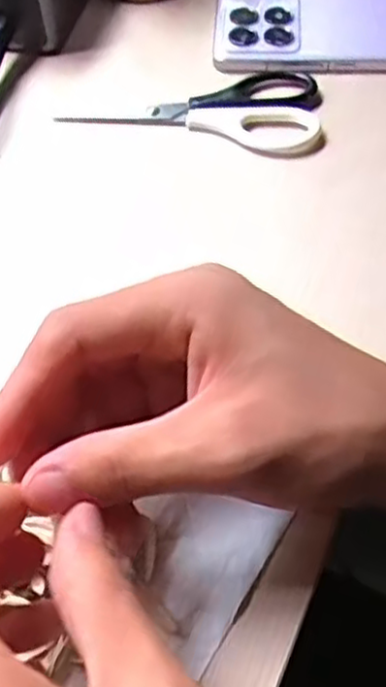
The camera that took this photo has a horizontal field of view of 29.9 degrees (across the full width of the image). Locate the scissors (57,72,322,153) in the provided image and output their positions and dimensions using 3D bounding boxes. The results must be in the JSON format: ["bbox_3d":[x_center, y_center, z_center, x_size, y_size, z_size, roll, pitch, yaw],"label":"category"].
[{"bbox_3d":[0.003,-0.124,0.369,0.125,0.015,0.055,11,55,10],"label":"scissors"}]

